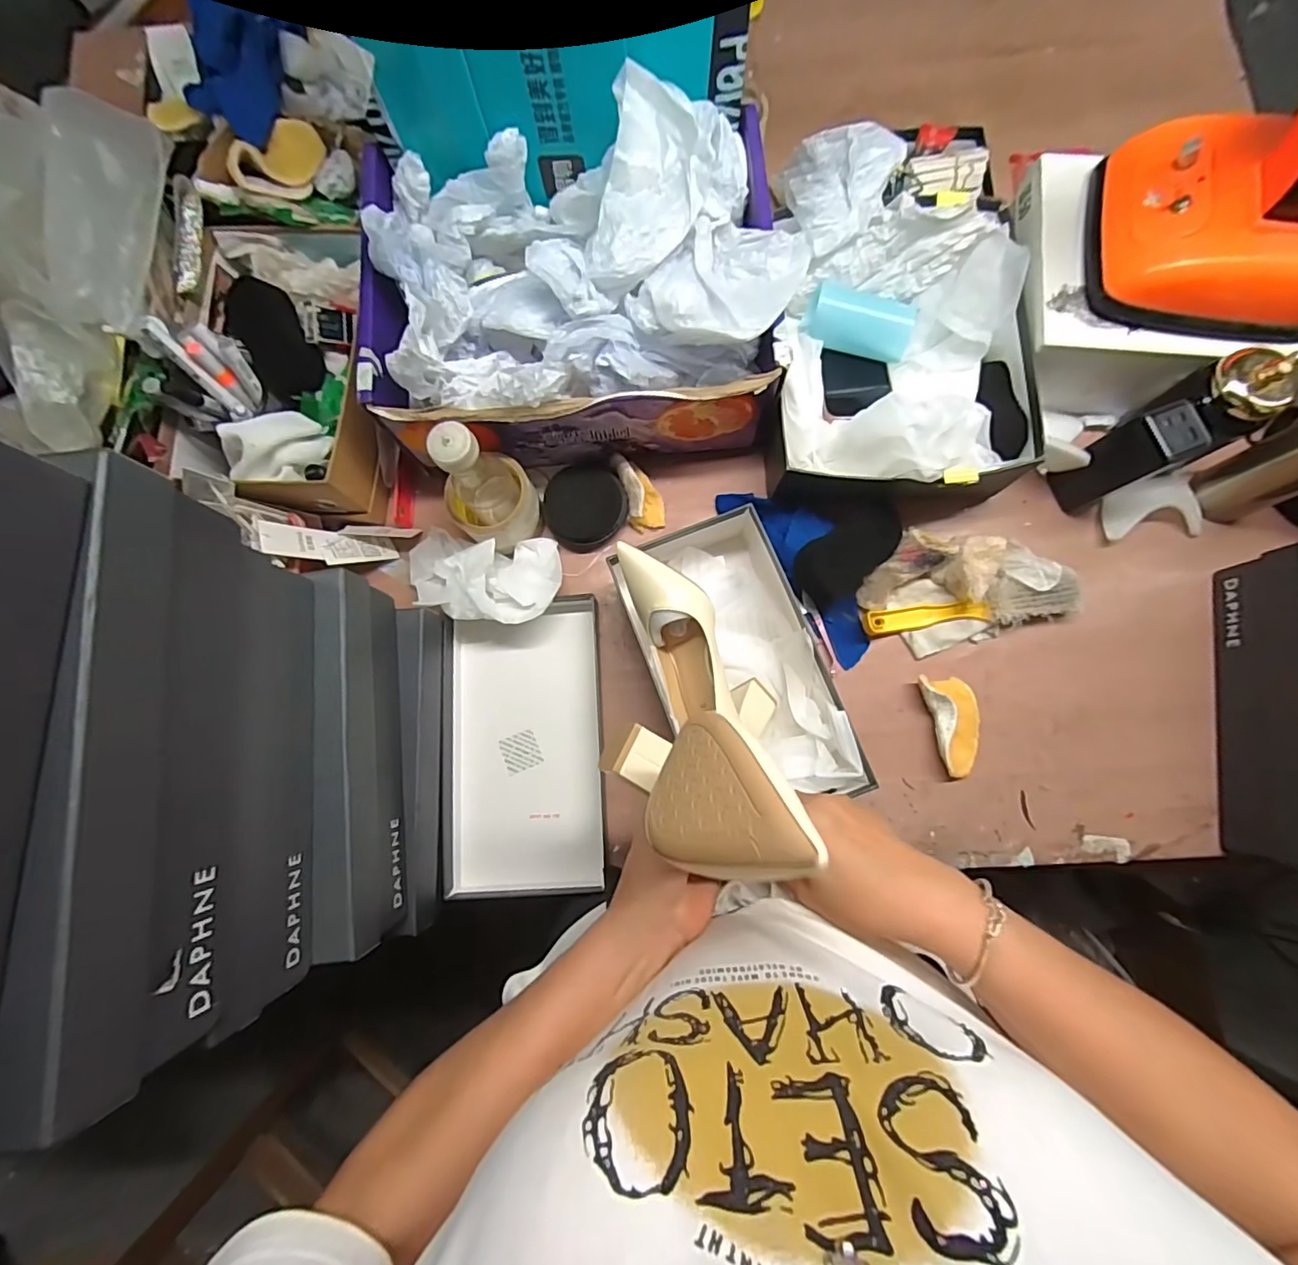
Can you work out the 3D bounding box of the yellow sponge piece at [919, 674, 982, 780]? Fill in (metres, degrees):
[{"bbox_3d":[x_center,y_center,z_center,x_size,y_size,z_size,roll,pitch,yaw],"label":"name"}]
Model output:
[{"bbox_3d":[0.322,0.096,0.585,0.051,0.028,0.104,-13,81,0],"label":"yellow sponge piece"}]

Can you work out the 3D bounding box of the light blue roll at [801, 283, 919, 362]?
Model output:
[{"bbox_3d":[0.228,-0.336,0.598,0.111,0.041,0.052,17,82,5],"label":"light blue roll"}]

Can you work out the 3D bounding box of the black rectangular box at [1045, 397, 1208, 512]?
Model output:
[{"bbox_3d":[0.481,-0.176,0.565,0.050,0.127,0.053,-25,81,-2],"label":"black rectangular box"}]

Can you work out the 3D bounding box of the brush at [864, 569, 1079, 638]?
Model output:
[{"bbox_3d":[0.345,-0.029,0.596,0.224,0.034,0.051,-7,81,1],"label":"brush"}]

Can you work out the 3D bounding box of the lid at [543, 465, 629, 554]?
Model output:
[{"bbox_3d":[-0.073,-0.144,0.630,0.092,0.026,0.090,-34,81,-3],"label":"lid"}]

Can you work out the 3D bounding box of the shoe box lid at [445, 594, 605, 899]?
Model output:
[{"bbox_3d":[-0.132,0.119,0.595,0.164,0.043,0.303,-2,81,2],"label":"shoe box lid"}]

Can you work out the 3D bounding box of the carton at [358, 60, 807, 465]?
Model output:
[{"bbox_3d":[-0.072,-0.347,0.568,0.412,0.177,0.293,-2,81,2],"label":"carton"}]

